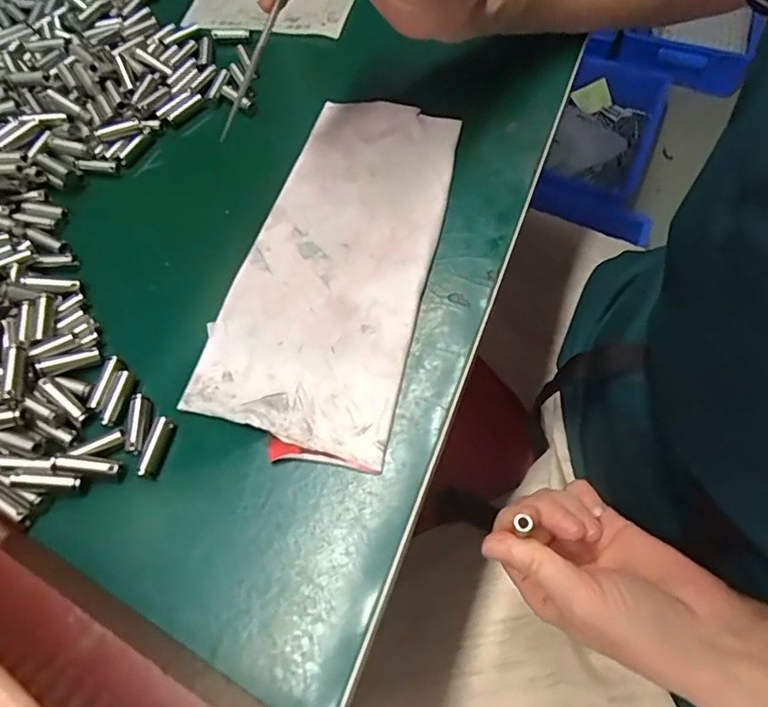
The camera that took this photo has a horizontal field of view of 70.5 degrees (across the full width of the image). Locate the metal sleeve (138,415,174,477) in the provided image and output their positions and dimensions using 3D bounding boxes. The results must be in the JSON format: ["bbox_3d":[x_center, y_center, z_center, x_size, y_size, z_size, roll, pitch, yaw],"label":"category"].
[{"bbox_3d":[-0.092,0.039,0.221,0.006,0.009,0.024,9,64,8],"label":"metal sleeve"}]

